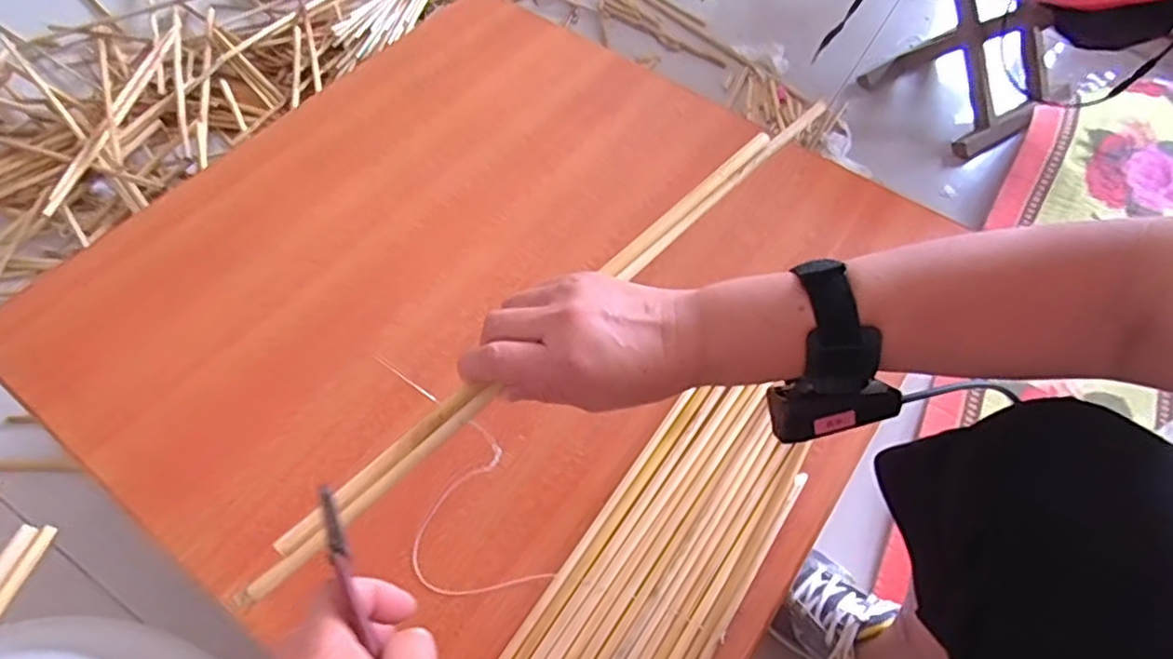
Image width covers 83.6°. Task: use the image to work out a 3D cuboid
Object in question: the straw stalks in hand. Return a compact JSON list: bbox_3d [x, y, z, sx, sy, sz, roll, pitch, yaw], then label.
[{"bbox_3d":[0.001,-0.018,0.402,0.017,0.014,0.478,41,68,20],"label":"straw stalks in hand"}]

